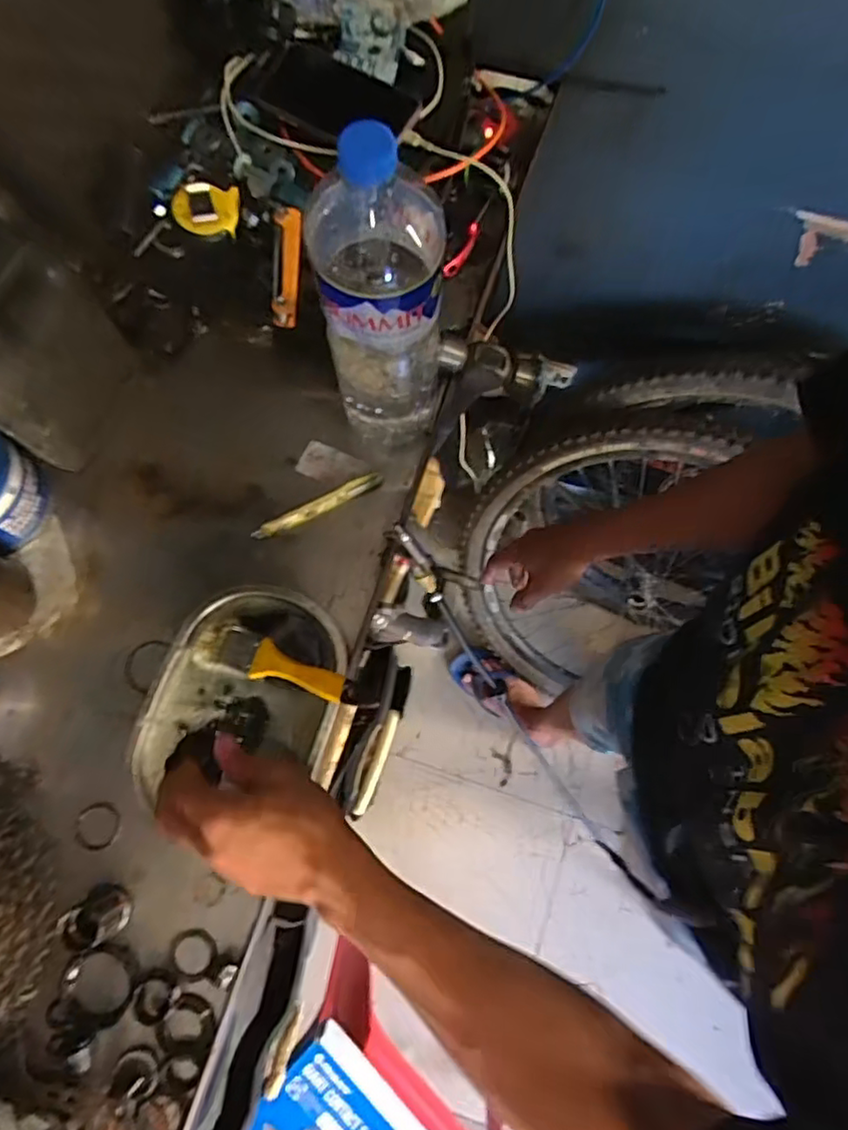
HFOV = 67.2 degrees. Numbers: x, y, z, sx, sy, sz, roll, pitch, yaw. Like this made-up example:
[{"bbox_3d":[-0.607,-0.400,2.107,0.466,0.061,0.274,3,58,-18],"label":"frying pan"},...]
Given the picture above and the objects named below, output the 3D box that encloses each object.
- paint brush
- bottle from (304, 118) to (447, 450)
[{"bbox_3d":[-0.127,0.084,0.557,0.147,0.025,0.041,14,78,2],"label":"paint brush"},{"bbox_3d":[-0.029,-0.182,0.482,0.092,0.304,0.088,-6,78,-3],"label":"bottle"}]

